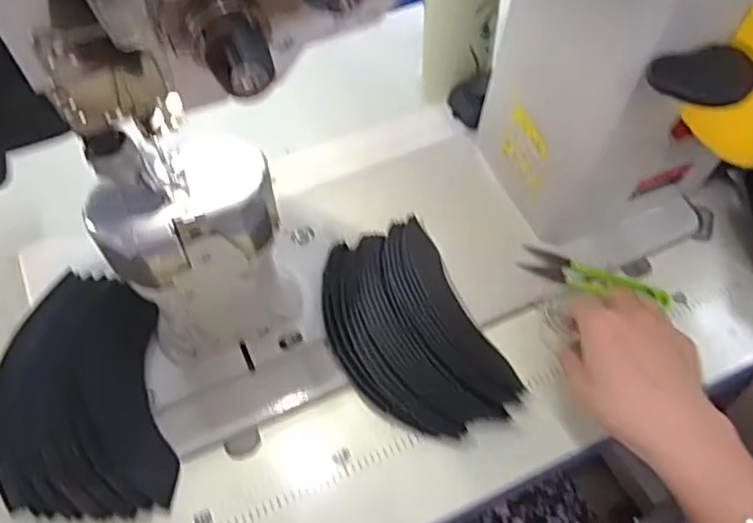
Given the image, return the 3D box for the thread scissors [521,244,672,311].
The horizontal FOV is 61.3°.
[{"bbox_3d":[0.178,0.014,0.519,0.118,0.008,0.027,15,56,12],"label":"thread scissors"}]

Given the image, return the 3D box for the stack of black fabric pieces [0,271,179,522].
[{"bbox_3d":[-0.219,0.092,0.456,0.128,0.051,0.187,-13,55,-6],"label":"stack of black fabric pieces"}]

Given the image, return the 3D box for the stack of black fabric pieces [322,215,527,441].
[{"bbox_3d":[0.024,0.049,0.481,0.112,0.040,0.169,-23,56,-13],"label":"stack of black fabric pieces"}]

